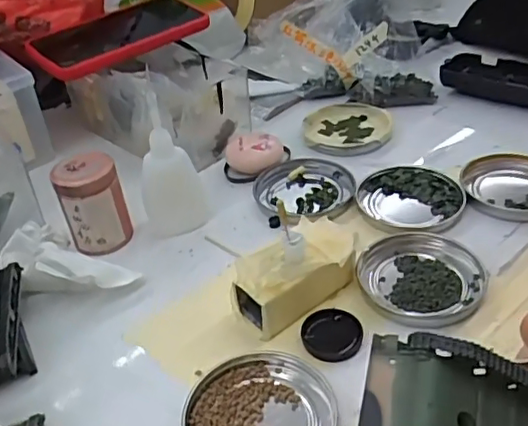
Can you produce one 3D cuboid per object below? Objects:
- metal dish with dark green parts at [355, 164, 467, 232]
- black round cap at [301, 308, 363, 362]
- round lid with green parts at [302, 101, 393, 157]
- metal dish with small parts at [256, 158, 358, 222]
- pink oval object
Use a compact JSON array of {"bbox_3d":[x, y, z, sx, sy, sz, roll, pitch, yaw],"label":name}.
[{"bbox_3d":[0.109,-0.012,0.455,0.081,0.008,0.077,-4,36,3],"label":"metal dish with dark green parts"},{"bbox_3d":[0.040,0.071,0.355,0.035,0.004,0.037,-4,36,3],"label":"black round cap"},{"bbox_3d":[0.077,-0.076,0.550,0.079,0.013,0.095,2,37,11],"label":"round lid with green parts"},{"bbox_3d":[0.034,-0.020,0.483,0.075,0.017,0.071,-4,36,3],"label":"metal dish with small parts"},{"bbox_3d":[-0.008,-0.053,0.508,0.048,0.024,0.032,-7,36,0],"label":"pink oval object"}]

